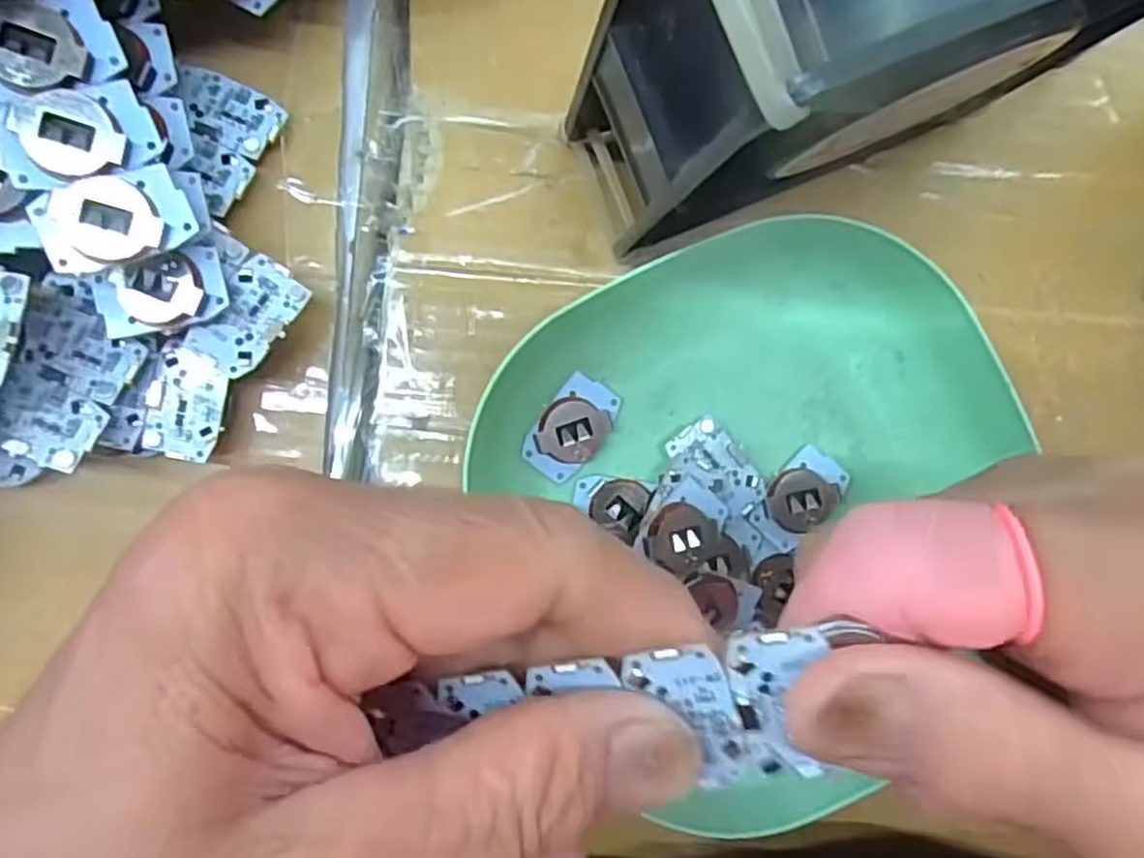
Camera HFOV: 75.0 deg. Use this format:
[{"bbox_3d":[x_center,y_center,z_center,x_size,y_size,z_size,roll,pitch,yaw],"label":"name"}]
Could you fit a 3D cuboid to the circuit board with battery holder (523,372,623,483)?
[{"bbox_3d":[0.001,0.000,0.207,0.019,0.007,0.030,36,86,-3],"label":"circuit board with battery holder"}]

